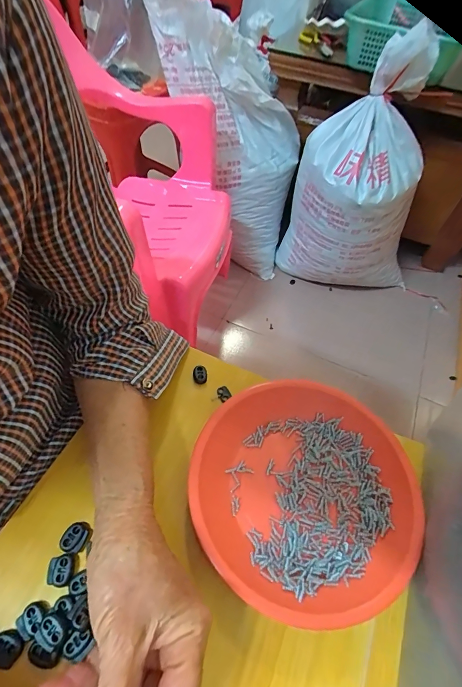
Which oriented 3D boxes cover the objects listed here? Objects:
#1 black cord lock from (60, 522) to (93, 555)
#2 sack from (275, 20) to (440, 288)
[{"bbox_3d":[-0.127,0.159,0.288,0.019,0.007,0.023,20,56,11],"label":"black cord lock"},{"bbox_3d":[0.363,-0.413,0.962,0.288,0.579,0.296,-28,61,-21],"label":"sack"}]

